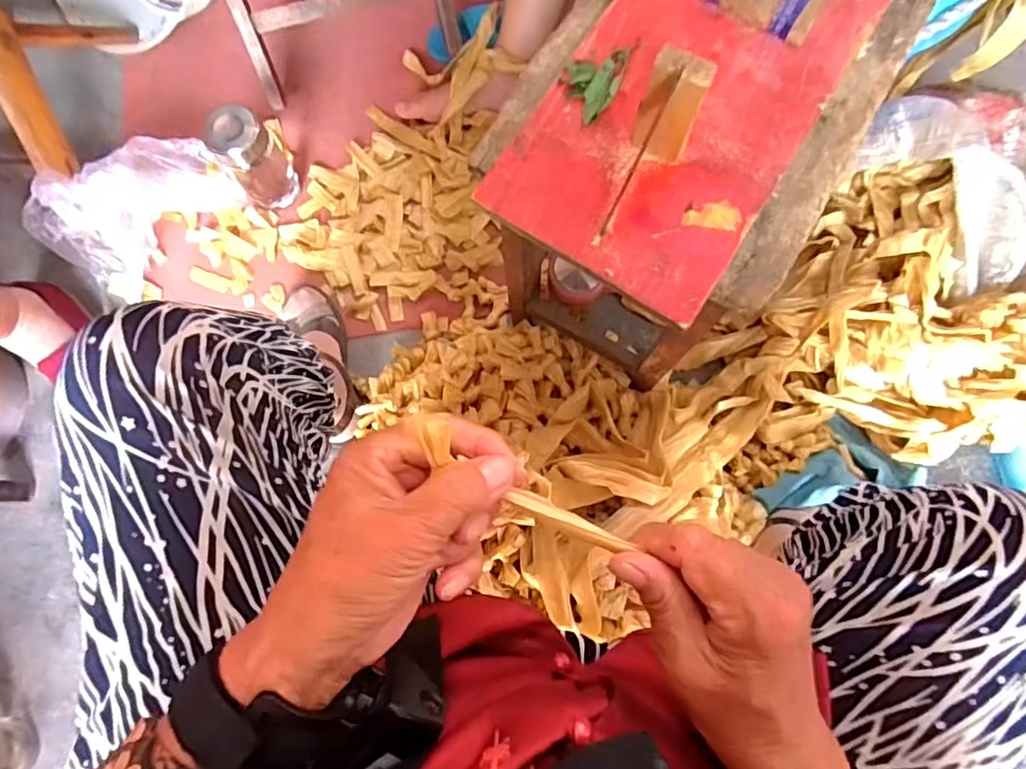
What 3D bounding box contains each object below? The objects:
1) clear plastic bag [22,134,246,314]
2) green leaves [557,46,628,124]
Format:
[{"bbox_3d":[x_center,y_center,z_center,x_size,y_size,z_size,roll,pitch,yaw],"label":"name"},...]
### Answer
[{"bbox_3d":[-0.514,-0.247,0.781,0.122,0.176,0.238,37,81,8],"label":"clear plastic bag"},{"bbox_3d":[0.054,-0.210,0.398,0.040,0.012,0.058,15,78,4],"label":"green leaves"}]

